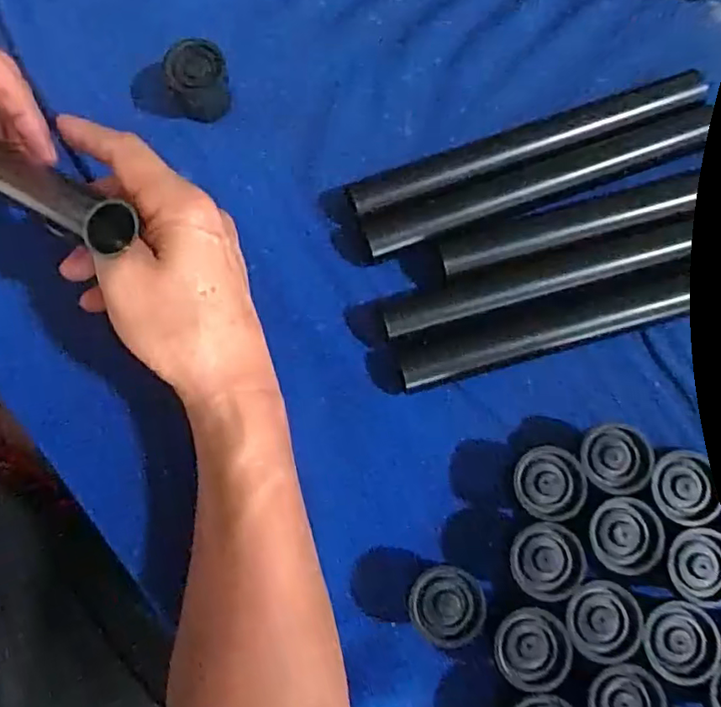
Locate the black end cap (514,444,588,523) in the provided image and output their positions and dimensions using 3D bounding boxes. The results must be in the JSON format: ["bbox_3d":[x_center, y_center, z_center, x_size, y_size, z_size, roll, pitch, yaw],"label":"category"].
[{"bbox_3d":[0.092,0.066,0.300,0.033,0.032,0.034,0,78,-1],"label":"black end cap"}]

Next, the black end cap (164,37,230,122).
[{"bbox_3d":[-0.096,-0.160,0.350,0.035,0.030,0.037,0,78,-1],"label":"black end cap"}]

